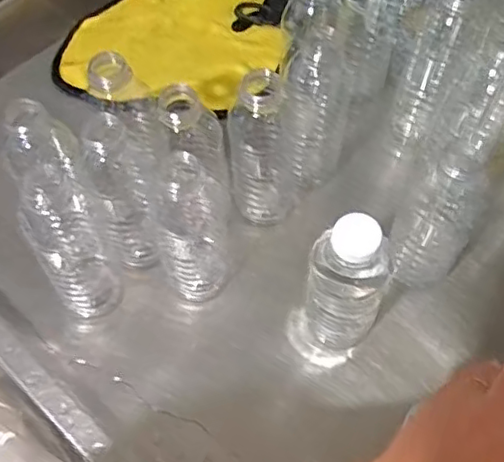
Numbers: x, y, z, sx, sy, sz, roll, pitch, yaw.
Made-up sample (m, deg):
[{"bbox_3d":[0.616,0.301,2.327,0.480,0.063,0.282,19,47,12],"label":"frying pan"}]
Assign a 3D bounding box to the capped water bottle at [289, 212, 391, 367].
[{"bbox_3d":[0.069,0.044,0.467,0.059,0.177,0.063,0,61,0],"label":"capped water bottle"}]

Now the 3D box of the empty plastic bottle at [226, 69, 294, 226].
[{"bbox_3d":[0.010,-0.071,0.524,0.057,0.165,0.058,5,61,2],"label":"empty plastic bottle"}]

